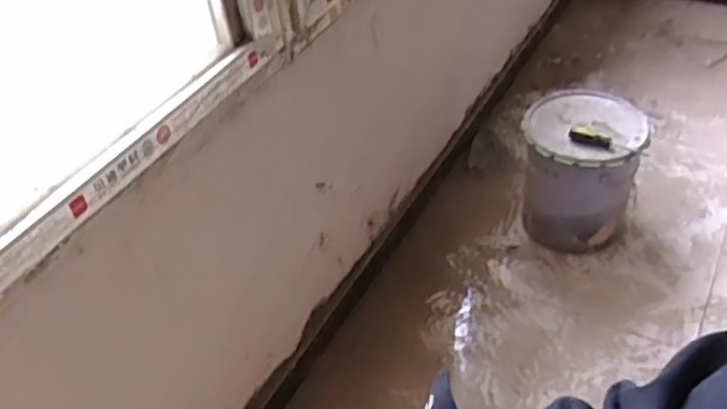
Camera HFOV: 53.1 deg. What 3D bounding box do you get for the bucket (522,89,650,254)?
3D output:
[{"bbox_3d":[0.557,-0.088,1.898,0.276,0.320,0.343,4,42,9],"label":"bucket"}]

